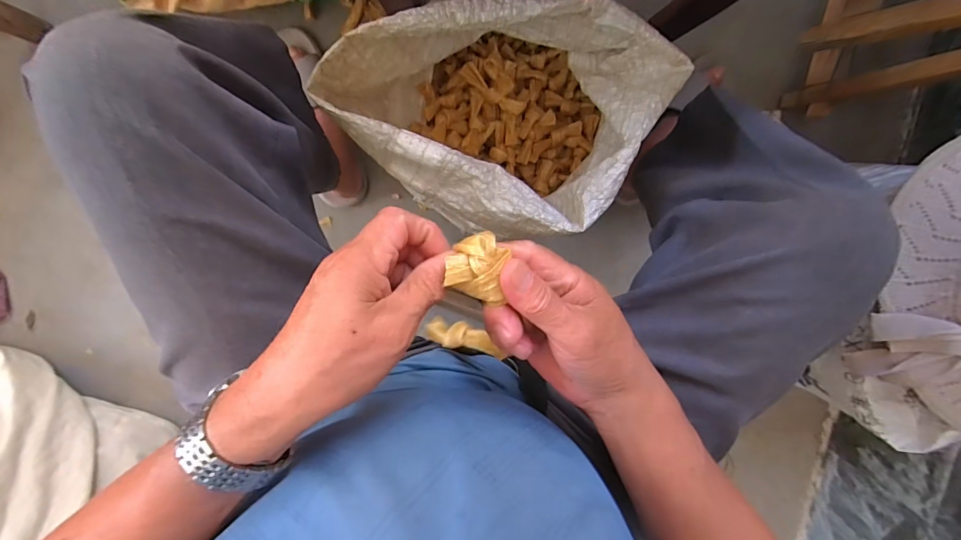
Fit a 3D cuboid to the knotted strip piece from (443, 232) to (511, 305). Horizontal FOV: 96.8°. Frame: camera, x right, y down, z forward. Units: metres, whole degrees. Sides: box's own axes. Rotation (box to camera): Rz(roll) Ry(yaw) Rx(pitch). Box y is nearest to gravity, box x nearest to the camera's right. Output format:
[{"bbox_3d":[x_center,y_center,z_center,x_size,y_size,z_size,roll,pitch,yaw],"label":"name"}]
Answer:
[{"bbox_3d":[-0.002,-0.002,0.248,0.033,0.013,0.039,9,97,-5],"label":"knotted strip piece"}]

